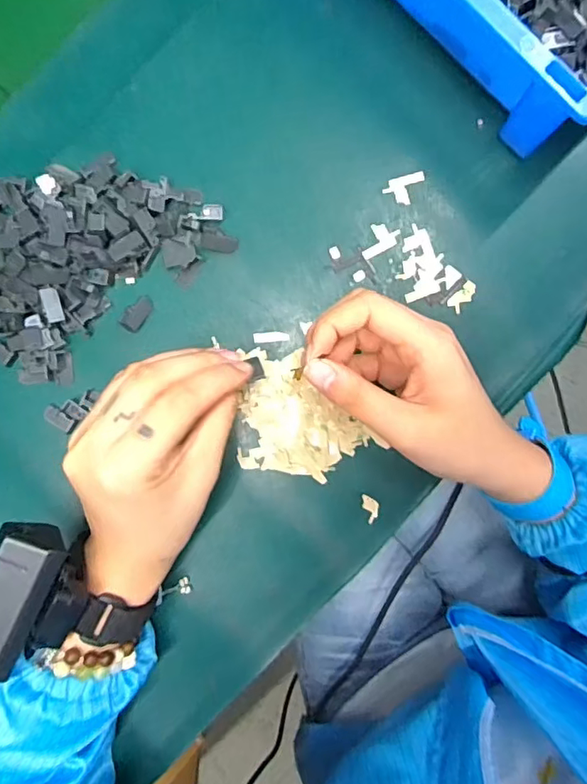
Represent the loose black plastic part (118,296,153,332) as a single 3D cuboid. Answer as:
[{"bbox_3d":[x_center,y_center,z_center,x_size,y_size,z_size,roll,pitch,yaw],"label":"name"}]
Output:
[{"bbox_3d":[-0.097,-0.049,0.337,0.013,0.004,0.023,33,91,1],"label":"loose black plastic part"}]

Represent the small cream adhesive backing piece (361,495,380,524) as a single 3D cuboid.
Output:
[{"bbox_3d":[0.049,0.073,0.341,0.010,0.004,0.018,-10,89,0],"label":"small cream adhesive backing piece"}]

